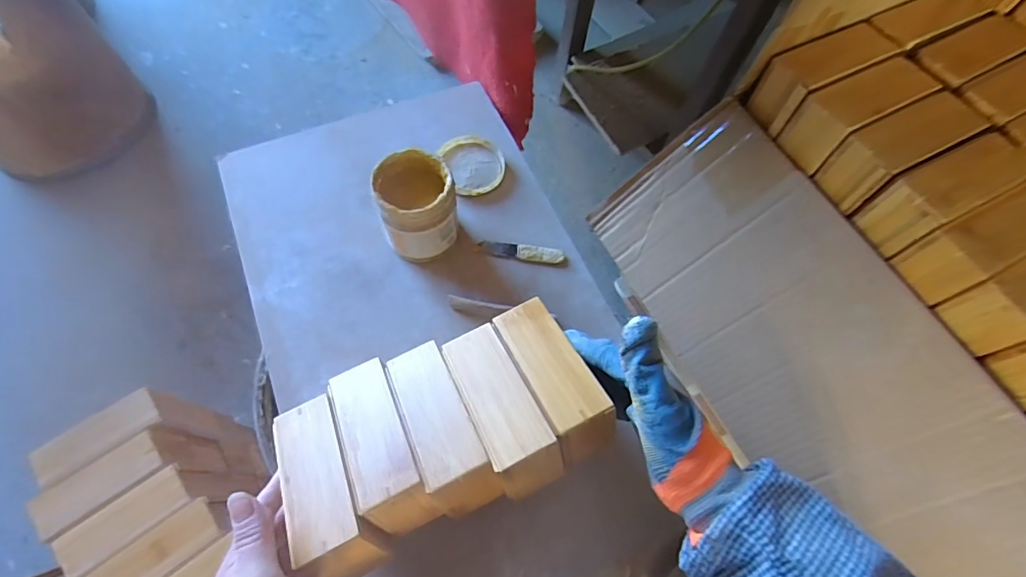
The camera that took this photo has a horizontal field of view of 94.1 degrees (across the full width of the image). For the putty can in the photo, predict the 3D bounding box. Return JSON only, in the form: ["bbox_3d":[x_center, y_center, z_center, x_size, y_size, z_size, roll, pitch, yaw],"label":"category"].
[{"bbox_3d":[-0.104,-0.086,0.517,0.082,0.090,0.086,-11,67,-9],"label":"putty can"}]

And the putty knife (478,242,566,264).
[{"bbox_3d":[0.010,-0.044,0.557,0.099,0.011,0.019,9,65,1],"label":"putty knife"}]

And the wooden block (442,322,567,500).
[{"bbox_3d":[-0.012,0.096,0.395,0.051,0.055,0.134,-23,60,-13],"label":"wooden block"}]

